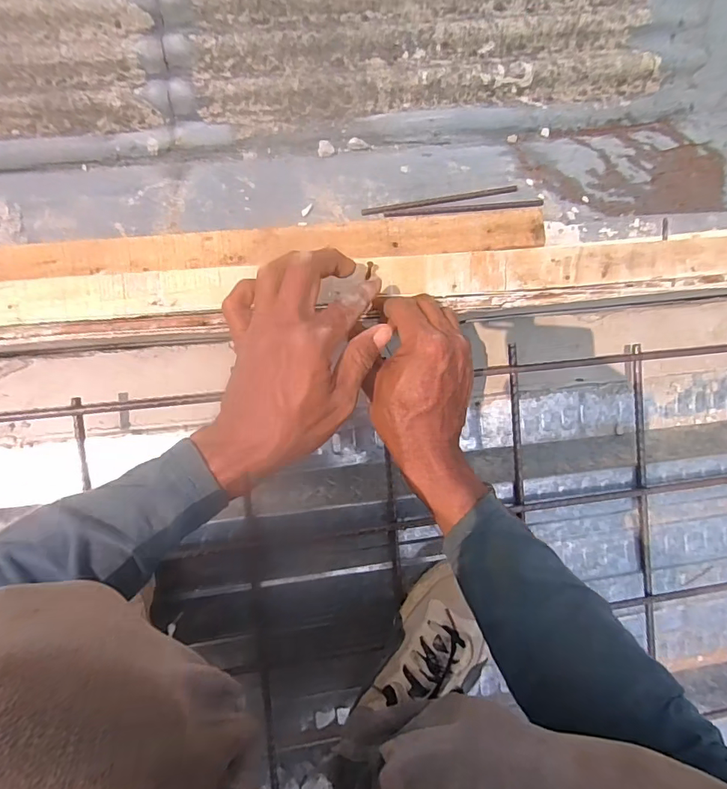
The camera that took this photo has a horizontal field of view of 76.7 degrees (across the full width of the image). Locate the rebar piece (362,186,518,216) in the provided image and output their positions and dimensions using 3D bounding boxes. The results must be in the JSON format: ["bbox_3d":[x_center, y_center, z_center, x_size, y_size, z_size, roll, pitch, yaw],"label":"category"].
[{"bbox_3d":[0.128,-0.322,0.763,0.261,0.013,0.011,-11,95,-7],"label":"rebar piece"}]

